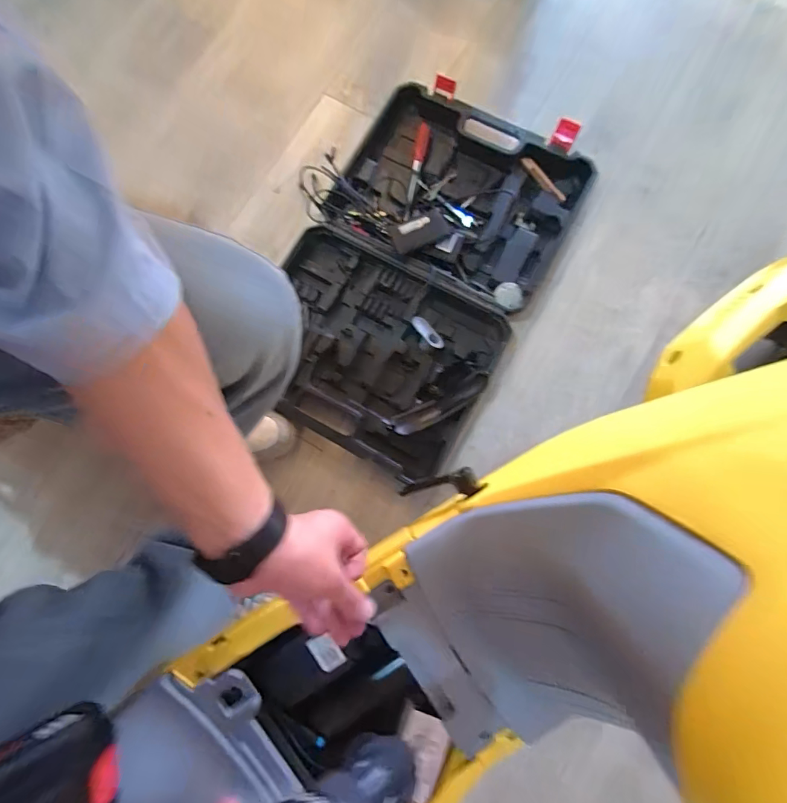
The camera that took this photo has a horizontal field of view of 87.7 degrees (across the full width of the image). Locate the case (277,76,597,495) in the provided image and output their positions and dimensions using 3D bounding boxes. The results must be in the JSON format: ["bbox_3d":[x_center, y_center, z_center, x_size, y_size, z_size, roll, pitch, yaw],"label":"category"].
[{"bbox_3d":[0.025,-0.242,0.736,0.443,0.059,0.662,29,82,6],"label":"case"}]

